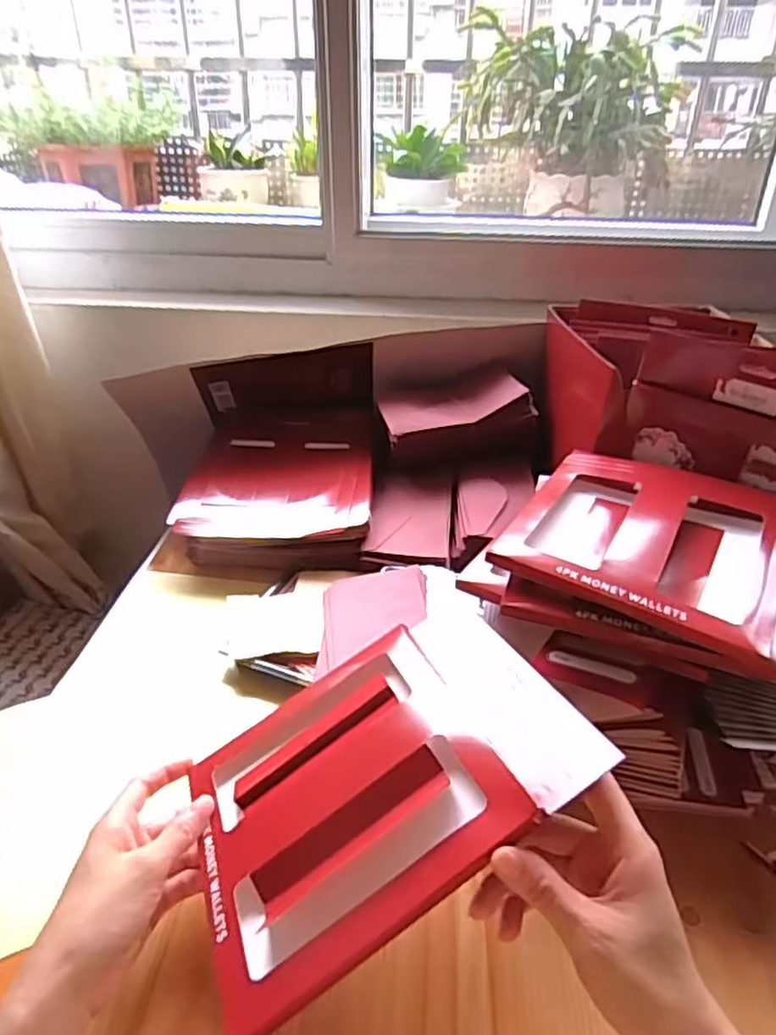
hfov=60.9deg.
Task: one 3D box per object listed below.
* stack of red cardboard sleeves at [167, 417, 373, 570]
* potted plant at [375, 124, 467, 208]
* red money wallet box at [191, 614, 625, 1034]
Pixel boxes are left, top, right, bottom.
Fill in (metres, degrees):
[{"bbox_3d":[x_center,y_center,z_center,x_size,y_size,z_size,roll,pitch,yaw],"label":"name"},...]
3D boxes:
[{"bbox_3d":[-0.130,-0.037,0.832,0.226,0.087,0.251,3,32,3],"label":"stack of red cardboard sleeves"},{"bbox_3d":[0.068,-0.669,1.265,0.130,0.122,0.148,11,34,16],"label":"potted plant"},{"bbox_3d":[-0.009,0.154,0.411,0.233,0.024,0.195,-33,29,-7],"label":"red money wallet box"}]

